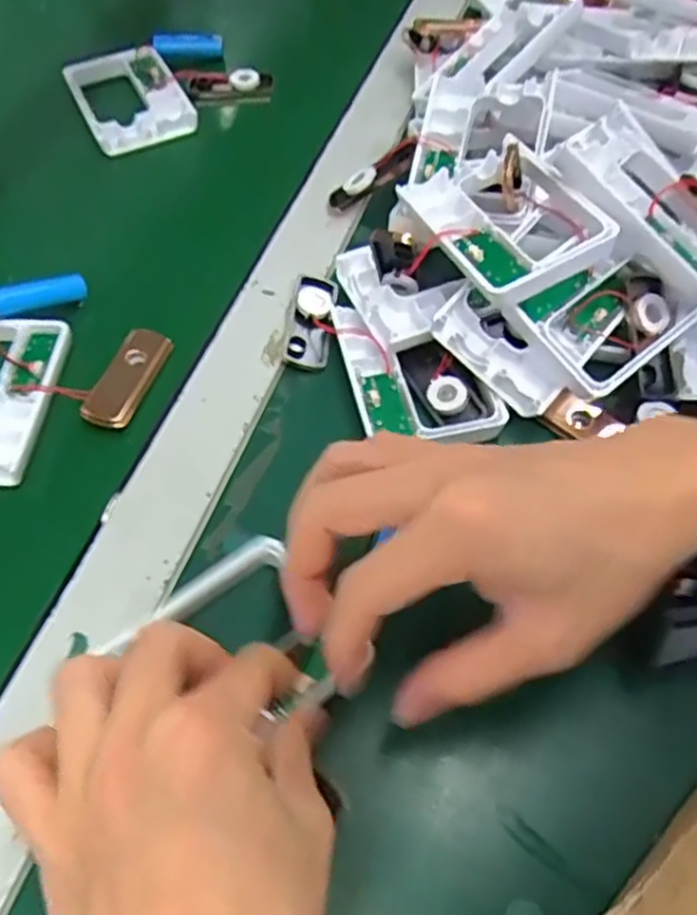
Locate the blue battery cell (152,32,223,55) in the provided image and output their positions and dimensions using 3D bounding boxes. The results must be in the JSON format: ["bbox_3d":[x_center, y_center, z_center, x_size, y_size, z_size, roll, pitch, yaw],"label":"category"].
[{"bbox_3d":[-0.119,-0.304,0.531,0.050,0.014,0.014,-1,57,-2],"label":"blue battery cell"}]

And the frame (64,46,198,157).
[{"bbox_3d":[-0.151,-0.248,0.499,0.068,0.021,0.088,-23,59,-14],"label":"frame"}]

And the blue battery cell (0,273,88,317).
[{"bbox_3d":[-0.165,-0.087,0.384,0.050,0.013,0.010,-21,58,-32],"label":"blue battery cell"}]

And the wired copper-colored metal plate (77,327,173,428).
[{"bbox_3d":[-0.112,-0.042,0.365,0.022,0.007,0.062,12,57,8],"label":"wired copper-colored metal plate"}]

